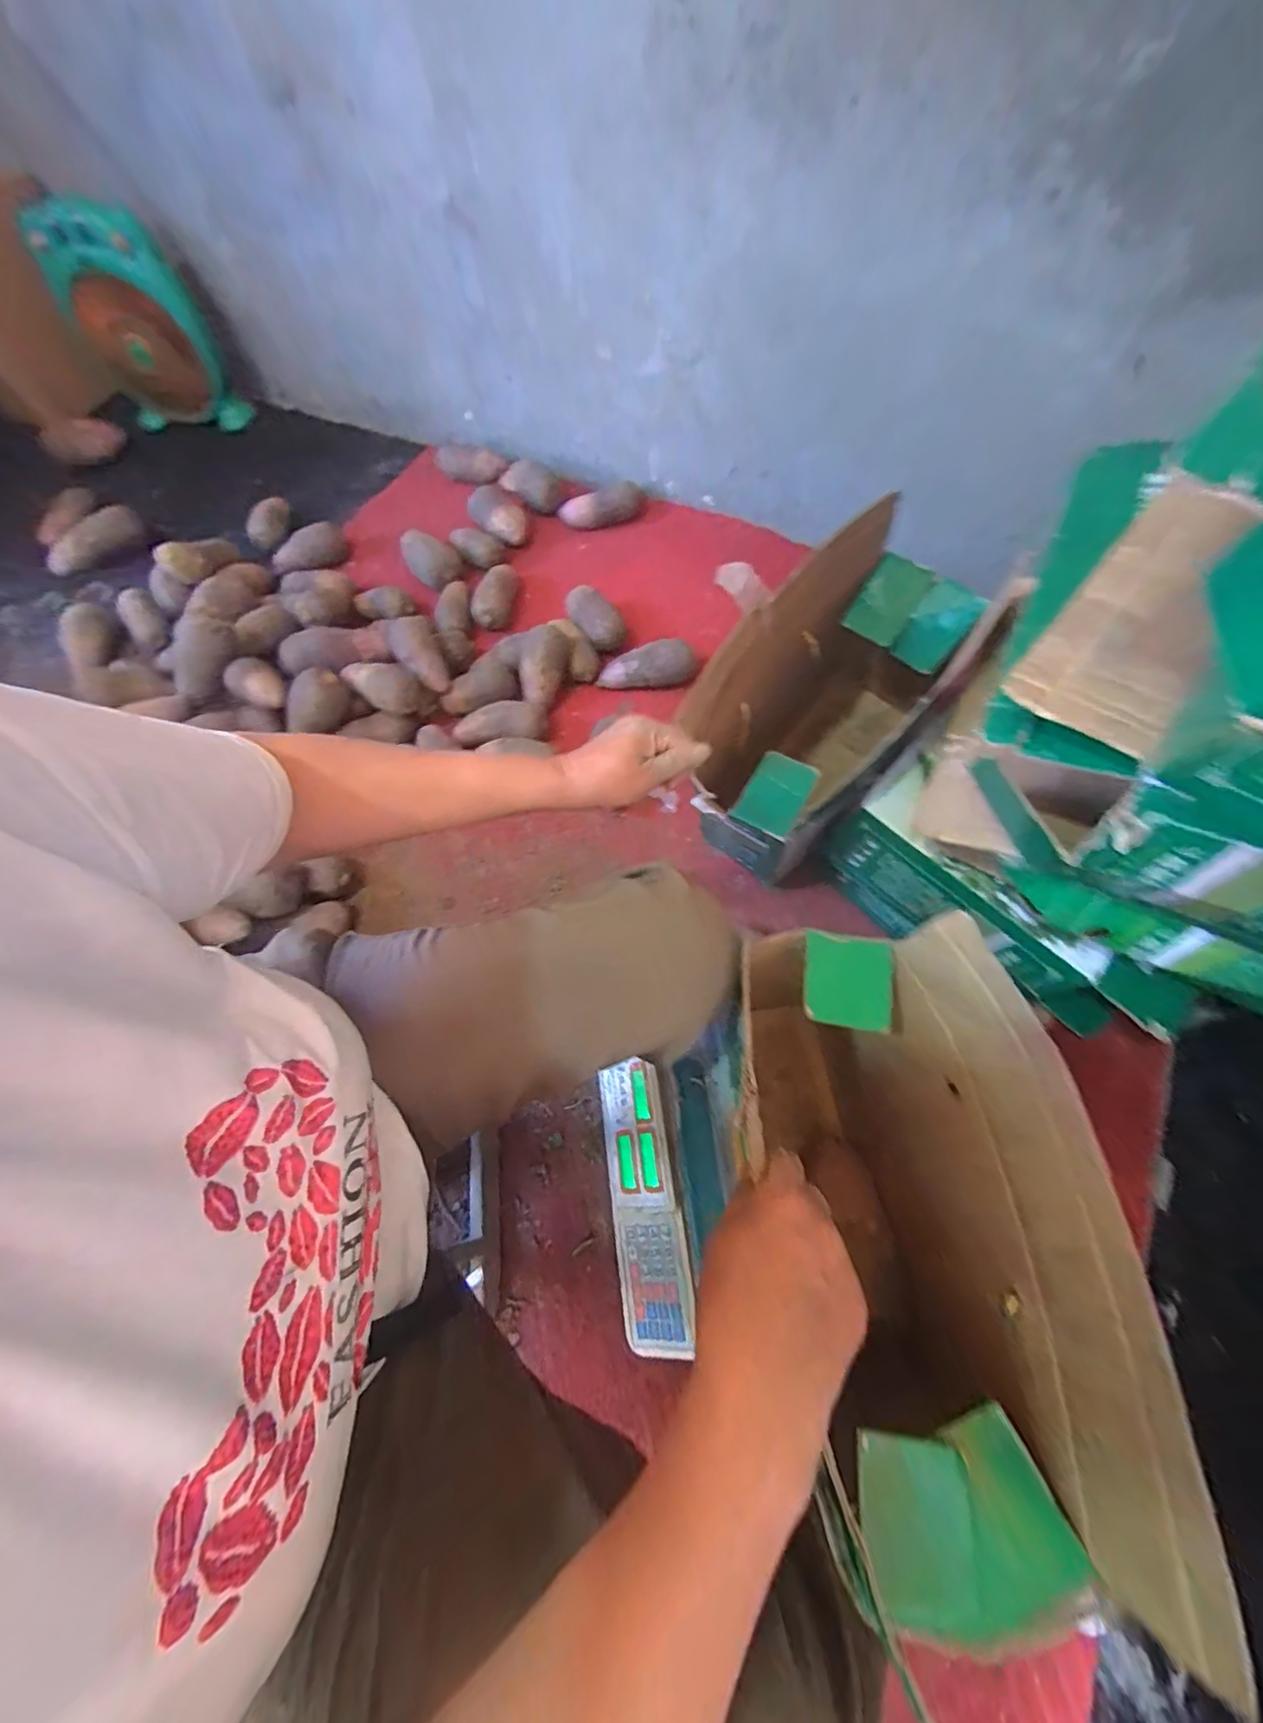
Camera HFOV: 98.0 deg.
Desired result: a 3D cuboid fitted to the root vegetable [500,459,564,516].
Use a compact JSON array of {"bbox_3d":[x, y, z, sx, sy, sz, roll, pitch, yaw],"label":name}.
[{"bbox_3d":[-0.211,-0.822,1.202,0.158,0.063,0.081,40,73,18],"label":"root vegetable"}]

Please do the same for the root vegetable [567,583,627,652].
[{"bbox_3d":[-0.071,-0.456,1.034,0.066,0.063,0.143,-33,68,-13],"label":"root vegetable"}]

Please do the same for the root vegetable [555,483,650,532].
[{"bbox_3d":[-0.061,-0.755,1.172,0.184,0.063,0.052,-9,65,-2],"label":"root vegetable"}]

